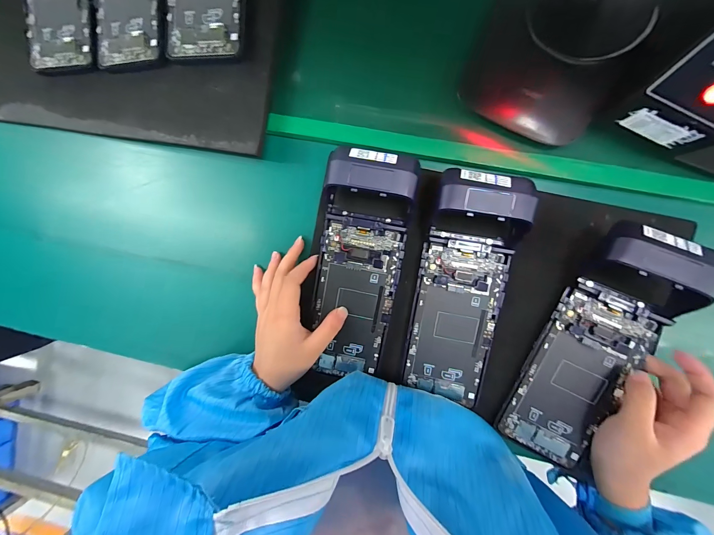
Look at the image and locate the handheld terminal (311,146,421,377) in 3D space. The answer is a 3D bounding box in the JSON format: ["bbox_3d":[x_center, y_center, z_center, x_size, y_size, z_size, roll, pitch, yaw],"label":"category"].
[{"bbox_3d":[0.002,0.001,0.295,0.081,0.044,0.211,8,105,7],"label":"handheld terminal"}]

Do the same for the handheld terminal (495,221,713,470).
[{"bbox_3d":[0.212,0.075,0.272,0.081,0.048,0.218,24,105,5],"label":"handheld terminal"}]

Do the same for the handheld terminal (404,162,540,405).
[{"bbox_3d":[0.095,0.025,0.269,0.080,0.043,0.207,11,94,6],"label":"handheld terminal"}]

